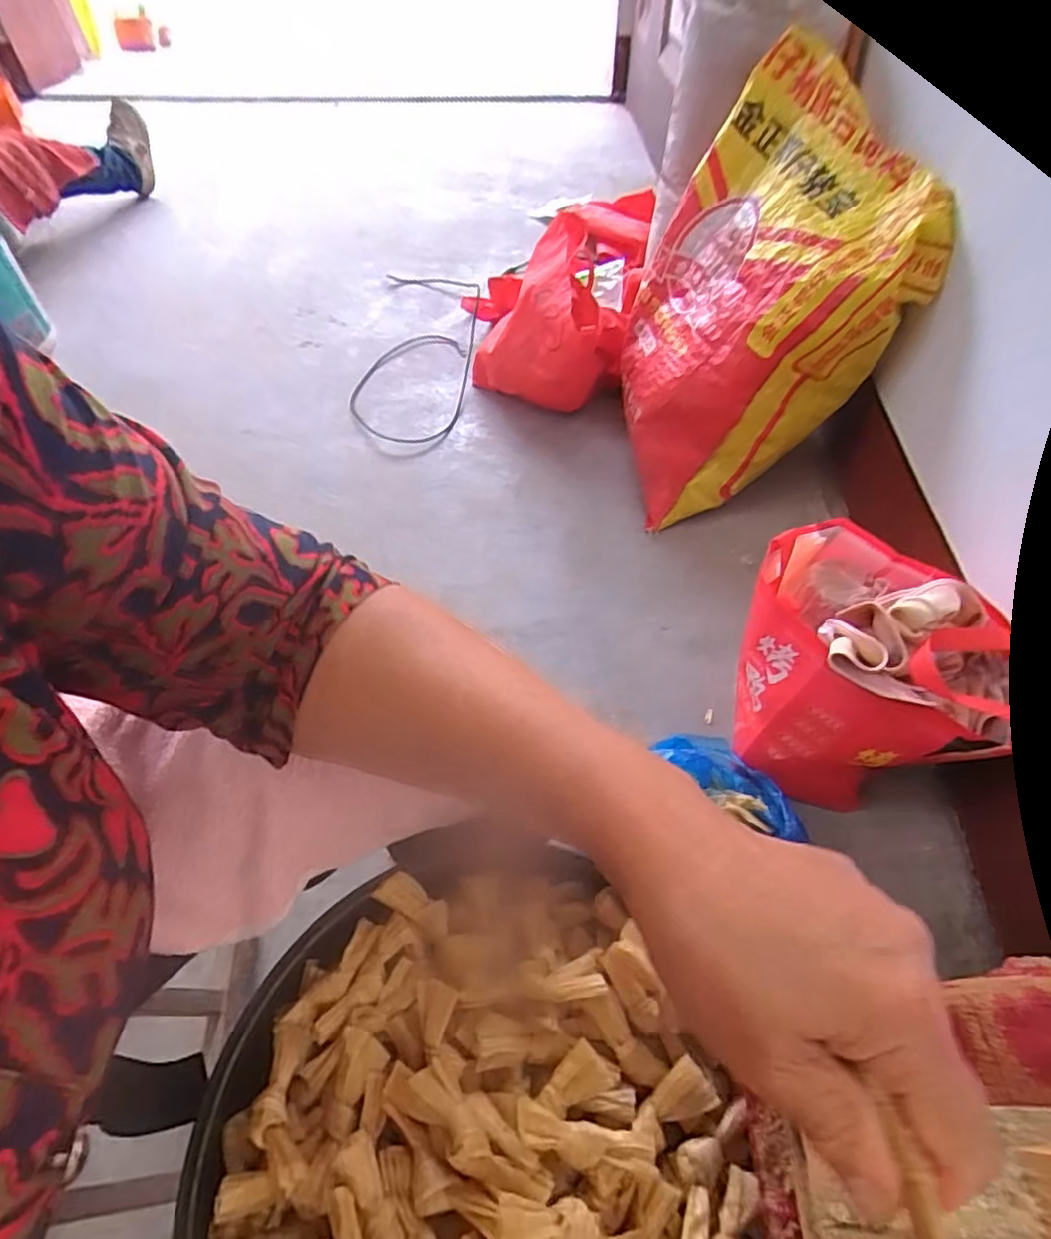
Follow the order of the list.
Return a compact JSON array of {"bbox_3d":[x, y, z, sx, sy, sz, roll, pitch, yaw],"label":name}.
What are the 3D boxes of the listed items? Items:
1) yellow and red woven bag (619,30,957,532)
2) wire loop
[{"bbox_3d":[0.351,-0.498,1.039,0.220,0.560,0.451,15,44,-40],"label":"yellow and red woven bag"},{"bbox_3d":[-0.226,-0.591,1.387,0.225,0.034,0.642,0,53,1],"label":"wire loop"}]

